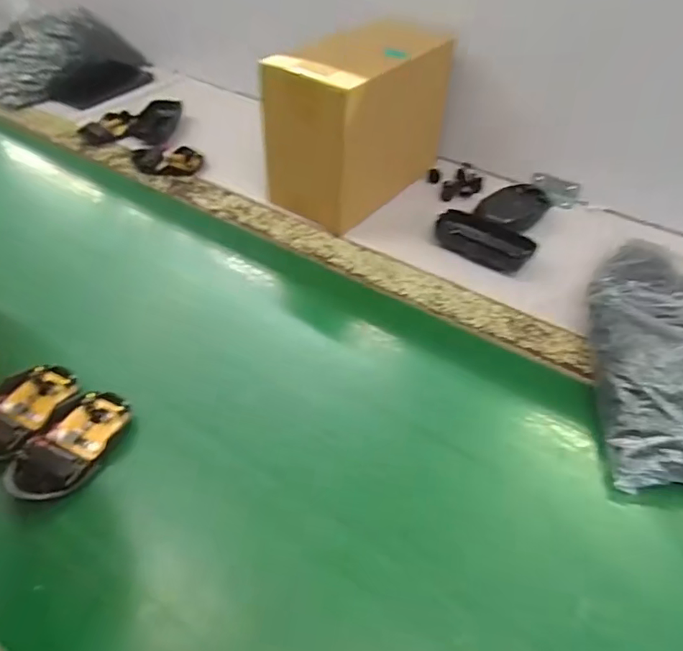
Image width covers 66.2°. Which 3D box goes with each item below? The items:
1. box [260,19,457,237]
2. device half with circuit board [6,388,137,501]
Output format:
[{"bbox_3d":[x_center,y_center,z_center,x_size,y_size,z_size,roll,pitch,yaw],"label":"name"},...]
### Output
[{"bbox_3d":[0.026,-0.244,0.623,0.128,0.175,0.238,25,43,28],"label":"box"},{"bbox_3d":[-0.205,0.090,0.400,0.055,0.018,0.095,15,39,18],"label":"device half with circuit board"}]

